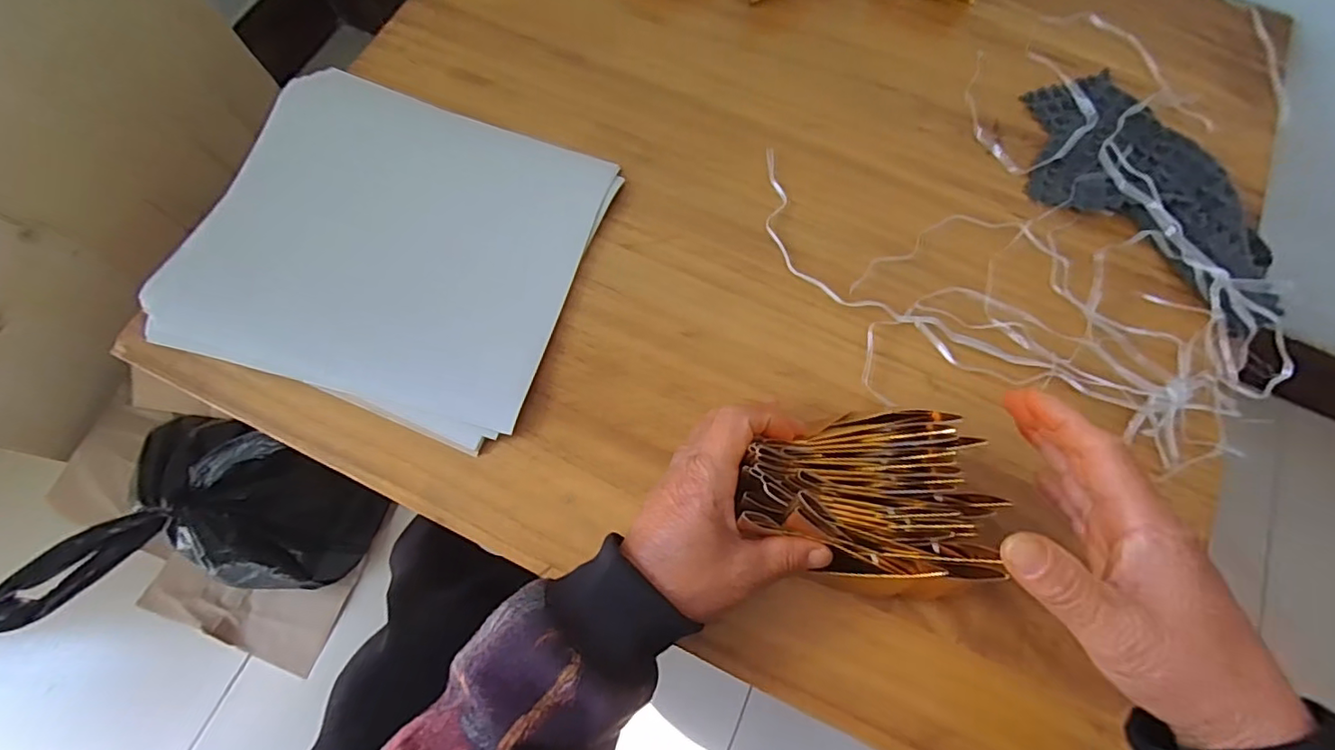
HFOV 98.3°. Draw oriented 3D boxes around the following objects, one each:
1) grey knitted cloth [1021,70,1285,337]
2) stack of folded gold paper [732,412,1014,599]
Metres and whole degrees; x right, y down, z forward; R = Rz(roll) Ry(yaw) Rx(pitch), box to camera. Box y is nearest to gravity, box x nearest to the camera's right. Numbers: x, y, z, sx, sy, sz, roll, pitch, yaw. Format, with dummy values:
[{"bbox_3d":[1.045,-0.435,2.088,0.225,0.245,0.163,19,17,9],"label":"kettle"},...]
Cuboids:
[{"bbox_3d":[0.356,-0.142,0.419,0.129,0.023,0.207,-43,77,-13],"label":"grey knitted cloth"},{"bbox_3d":[0.100,0.067,0.303,0.121,0.049,0.093,-2,71,-1],"label":"stack of folded gold paper"}]

